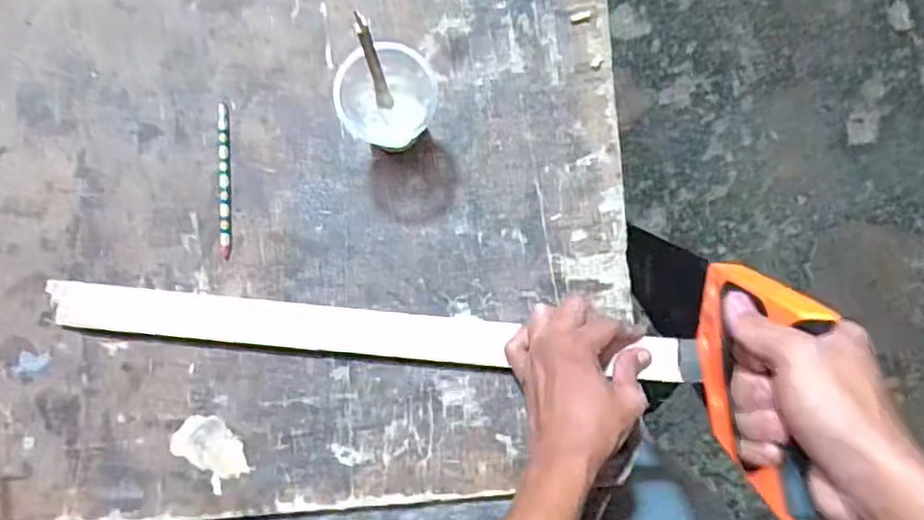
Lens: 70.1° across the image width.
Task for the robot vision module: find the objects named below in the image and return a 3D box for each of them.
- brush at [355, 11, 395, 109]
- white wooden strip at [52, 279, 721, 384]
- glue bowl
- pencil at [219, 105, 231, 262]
[{"bbox_3d":[-0.062,-0.136,0.470,0.011,0.082,0.013,-16,68,-2],"label":"brush"},{"bbox_3d":[-0.065,0.061,0.540,0.522,0.014,0.037,6,89,-2],"label":"white wooden strip"},{"bbox_3d":[-0.055,-0.119,0.493,0.075,0.086,0.064,-12,90,-2],"label":"glue bowl"},{"bbox_3d":[-0.193,-0.064,0.535,0.009,0.004,0.123,-1,89,-2],"label":"pencil"}]

